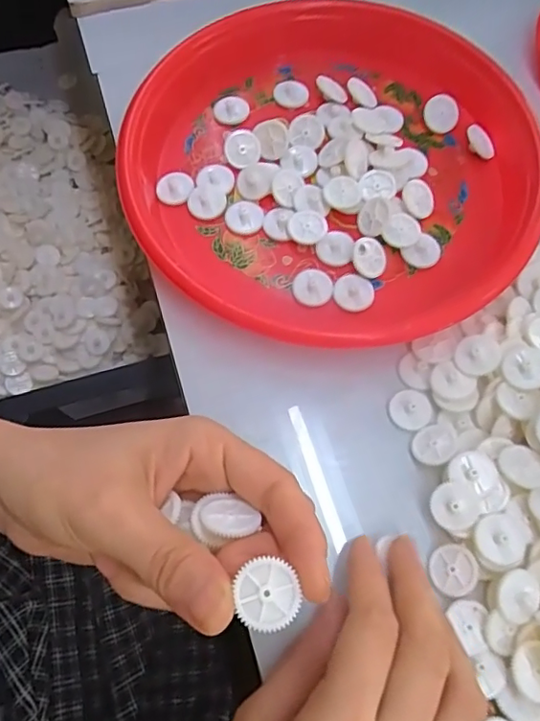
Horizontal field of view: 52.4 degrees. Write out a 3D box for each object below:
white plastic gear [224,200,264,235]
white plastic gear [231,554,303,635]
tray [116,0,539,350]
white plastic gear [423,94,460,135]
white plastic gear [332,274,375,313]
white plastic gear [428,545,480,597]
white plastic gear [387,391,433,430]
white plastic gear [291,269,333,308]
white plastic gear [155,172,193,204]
[{"bbox_3d":[-0.015,-0.083,0.315,0.022,0.004,0.020,-8,69,-4],"label":"white plastic gear"},{"bbox_3d":[-0.001,0.074,0.173,0.019,0.004,0.020,-18,71,-8],"label":"white plastic gear"},{"bbox_3d":[0.035,-0.107,0.311,0.228,0.033,0.215,20,70,6],"label":"tray"},{"bbox_3d":[0.107,-0.154,0.343,0.021,0.004,0.023,0,92,-1],"label":"white plastic gear"},{"bbox_3d":[0.046,-0.037,0.298,0.021,0.004,0.020,0,69,-1],"label":"white plastic gear"},{"bbox_3d":[0.082,0.094,0.245,0.021,0.004,0.021,-7,67,26],"label":"white plastic gear"},{"bbox_3d":[0.071,0.025,0.277,0.020,0.004,0.020,0,69,-1],"label":"white plastic gear"},{"bbox_3d":[0.023,-0.040,0.300,0.022,0.004,0.021,6,69,1],"label":"white plastic gear"},{"bbox_3d":[-0.056,-0.102,0.324,0.022,0.005,0.020,-7,67,-4],"label":"white plastic gear"}]

